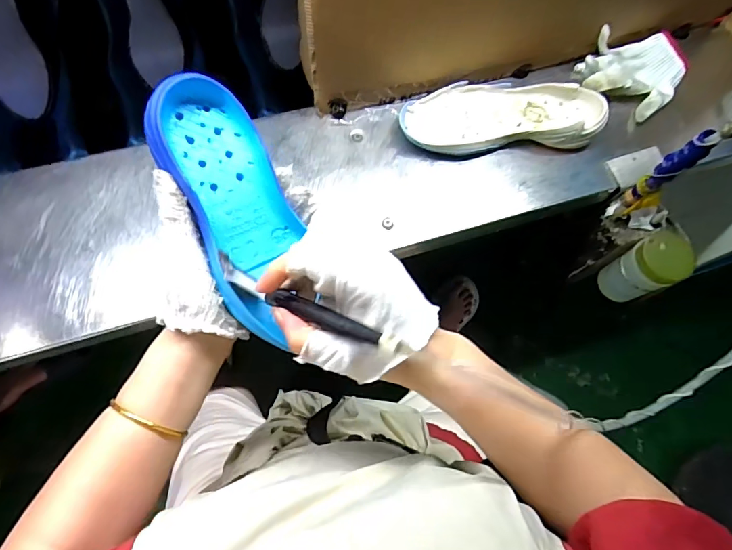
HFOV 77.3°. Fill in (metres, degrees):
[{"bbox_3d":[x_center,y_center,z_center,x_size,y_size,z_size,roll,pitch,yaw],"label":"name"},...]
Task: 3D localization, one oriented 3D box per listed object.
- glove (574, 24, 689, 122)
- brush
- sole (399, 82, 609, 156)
[{"bbox_3d":[0.398,-0.308,0.674,0.139,0.046,0.173,38,69,6],"label":"glove"},{"bbox_3d":[-0.054,0.015,0.306,0.141,0.011,0.017,21,69,31],"label":"brush"},{"bbox_3d":[0.185,-0.221,0.630,0.272,0.045,0.102,-1,70,-9],"label":"sole"}]

